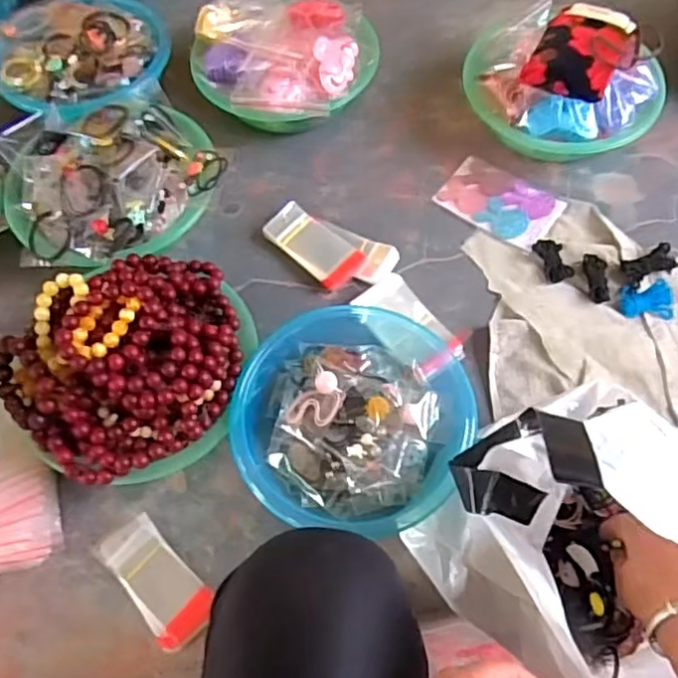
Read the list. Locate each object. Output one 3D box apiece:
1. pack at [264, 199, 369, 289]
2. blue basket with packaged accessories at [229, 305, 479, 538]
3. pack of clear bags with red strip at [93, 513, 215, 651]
[{"bbox_3d":[-0.029,-0.110,0.768,0.115,0.018,0.056,39,70,21],"label":"pack"},{"bbox_3d":[0.014,0.060,0.650,0.224,0.061,0.242,-2,62,1],"label":"blue basket with packaged accessories"},{"bbox_3d":[-0.171,0.225,0.622,0.059,0.012,0.122,-38,67,-17],"label":"pack of clear bags with red strip"}]

